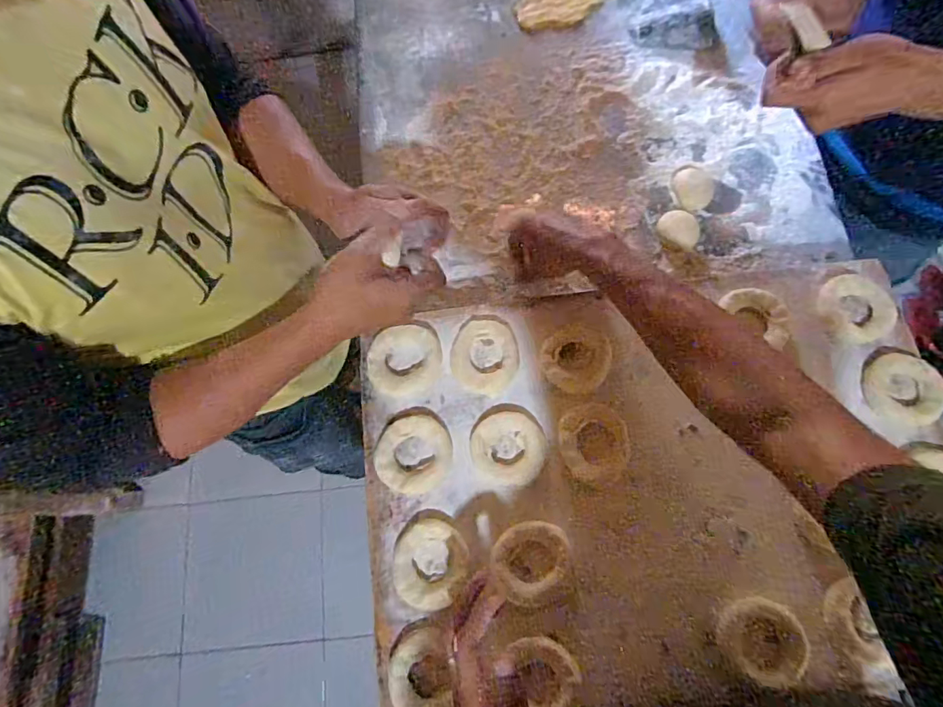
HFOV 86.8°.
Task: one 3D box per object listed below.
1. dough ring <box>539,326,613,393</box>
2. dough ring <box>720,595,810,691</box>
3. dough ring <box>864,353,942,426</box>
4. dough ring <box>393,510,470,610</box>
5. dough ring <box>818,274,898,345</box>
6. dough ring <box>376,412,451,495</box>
[{"bbox_3d":[0.111,0.005,0.526,0.070,0.010,0.071,-1,74,3],"label":"dough ring"},{"bbox_3d":[0.269,0.262,0.460,0.071,0.017,0.065,20,77,9],"label":"dough ring"},{"bbox_3d":[0.452,0.037,0.519,0.066,0.017,0.074,-18,74,-2],"label":"dough ring"},{"bbox_3d":[-0.041,0.199,0.483,0.074,0.011,0.082,25,77,10],"label":"dough ring"},{"bbox_3d":[0.419,-0.050,0.538,0.072,0.015,0.078,-1,74,3],"label":"dough ring"},{"bbox_3d":[-0.060,0.103,0.512,0.075,0.012,0.078,-1,74,3],"label":"dough ring"}]

